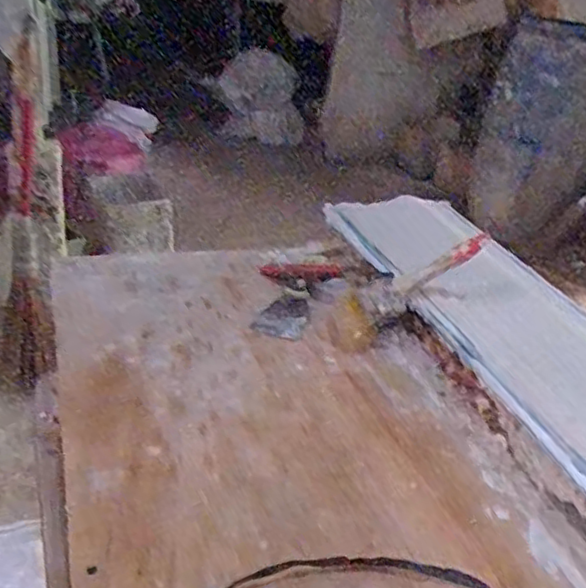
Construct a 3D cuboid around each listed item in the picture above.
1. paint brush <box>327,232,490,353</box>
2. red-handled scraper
[{"bbox_3d":[0.132,-0.011,0.791,0.205,0.022,0.084,-35,33,5],"label":"paint brush"},{"bbox_3d":[0.000,0.000,0.842,0.096,0.026,0.154,10,29,6],"label":"red-handled scraper"}]

